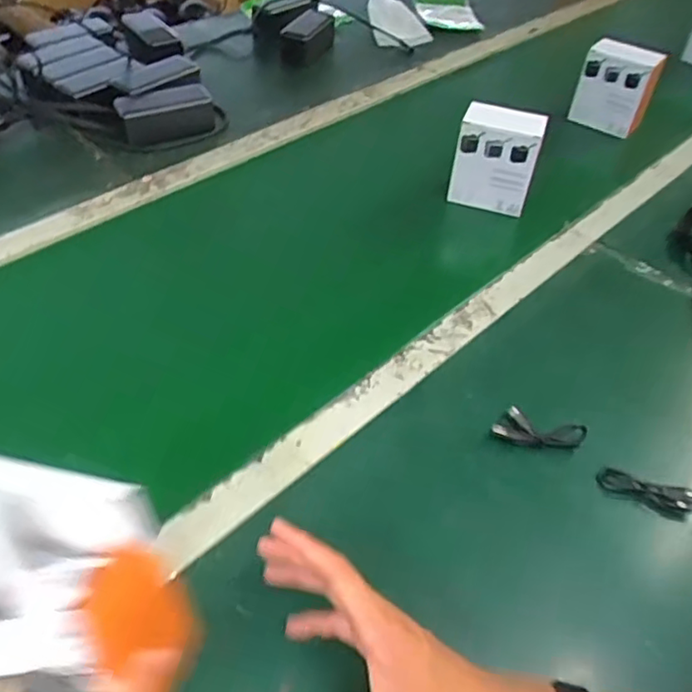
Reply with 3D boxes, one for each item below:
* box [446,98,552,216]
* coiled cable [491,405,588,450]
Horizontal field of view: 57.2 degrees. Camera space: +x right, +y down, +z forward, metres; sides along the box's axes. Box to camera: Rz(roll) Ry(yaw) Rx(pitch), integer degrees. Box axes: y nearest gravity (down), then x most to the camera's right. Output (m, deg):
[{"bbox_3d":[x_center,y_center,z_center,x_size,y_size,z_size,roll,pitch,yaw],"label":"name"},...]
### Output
[{"bbox_3d":[0.189,-0.233,0.801,0.108,0.114,0.068,15,48,12],"label":"box"},{"bbox_3d":[0.172,0.076,0.563,0.079,0.014,0.030,14,48,12],"label":"coiled cable"}]

